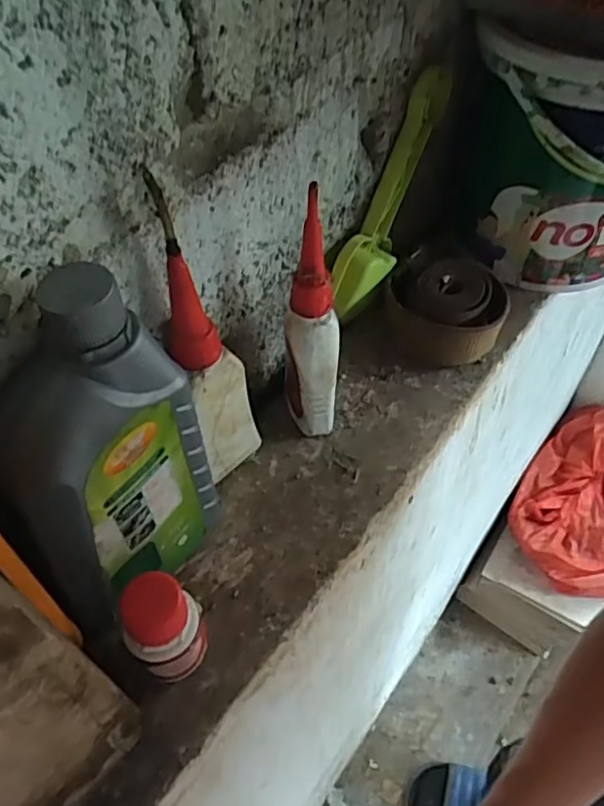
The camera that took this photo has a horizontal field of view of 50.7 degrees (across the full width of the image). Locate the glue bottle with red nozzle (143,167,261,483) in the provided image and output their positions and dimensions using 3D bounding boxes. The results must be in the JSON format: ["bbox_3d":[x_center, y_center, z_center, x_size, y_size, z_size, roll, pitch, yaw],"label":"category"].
[{"bbox_3d":[-0.054,-0.032,0.375,0.042,0.221,0.027,-29,58,-19],"label":"glue bottle with red nozzle"}]

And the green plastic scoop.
[{"bbox_3d":[0.072,-0.159,0.509,0.029,0.189,0.068,28,20,20],"label":"green plastic scoop"}]

